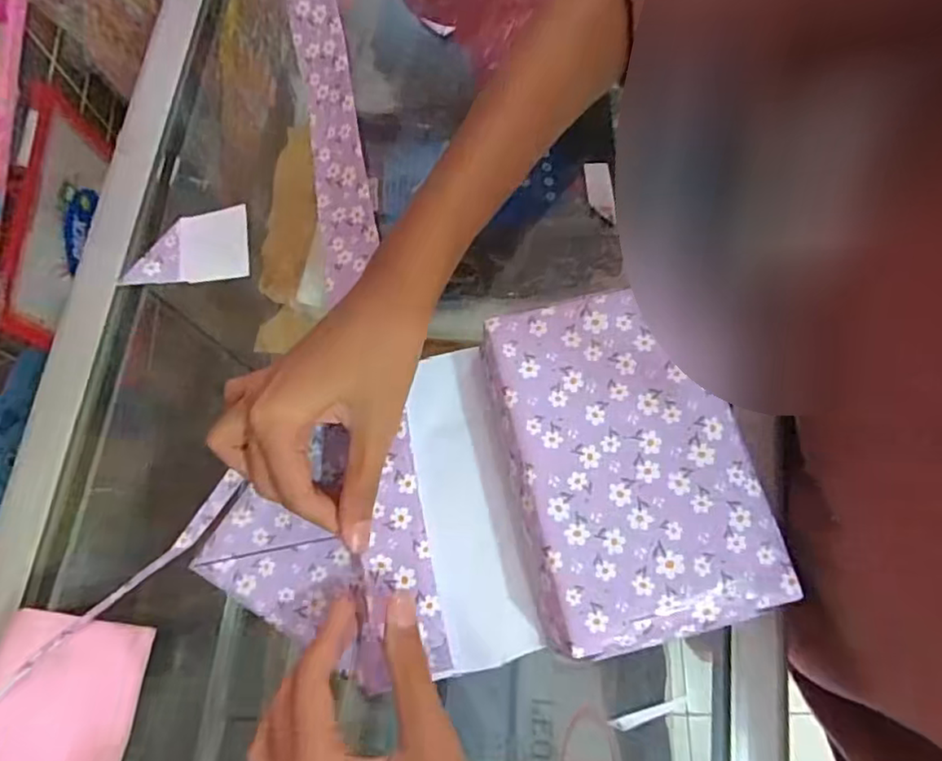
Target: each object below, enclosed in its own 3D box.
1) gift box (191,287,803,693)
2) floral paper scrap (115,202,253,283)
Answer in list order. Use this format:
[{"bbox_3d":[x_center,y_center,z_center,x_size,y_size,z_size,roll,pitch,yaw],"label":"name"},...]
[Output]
[{"bbox_3d":[-0.001,0.055,0.296,0.241,0.064,0.148,-12,74,-4],"label":"gift box"},{"bbox_3d":[-0.161,-0.075,0.349,0.068,0.004,0.041,-5,81,-6],"label":"floral paper scrap"}]

